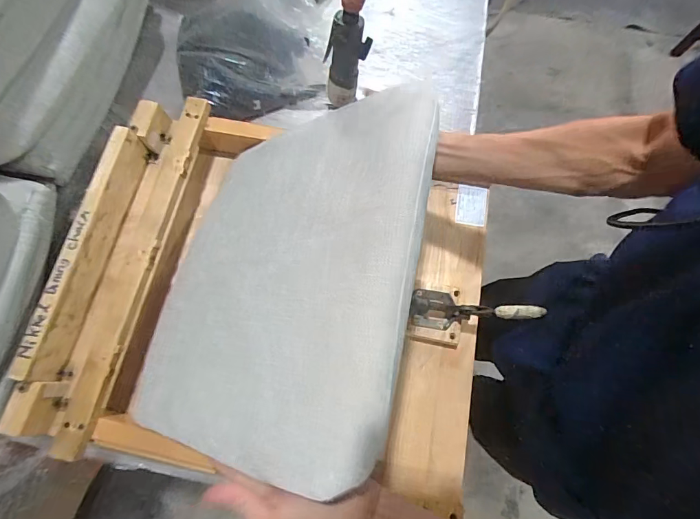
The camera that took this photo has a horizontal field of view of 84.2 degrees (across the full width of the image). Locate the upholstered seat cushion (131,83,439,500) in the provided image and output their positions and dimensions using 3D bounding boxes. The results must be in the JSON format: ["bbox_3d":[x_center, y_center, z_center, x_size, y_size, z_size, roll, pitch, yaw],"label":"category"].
[{"bbox_3d":[-0.089,-0.006,0.436,0.363,0.047,0.411,-4,63,38],"label":"upholstered seat cushion"}]

